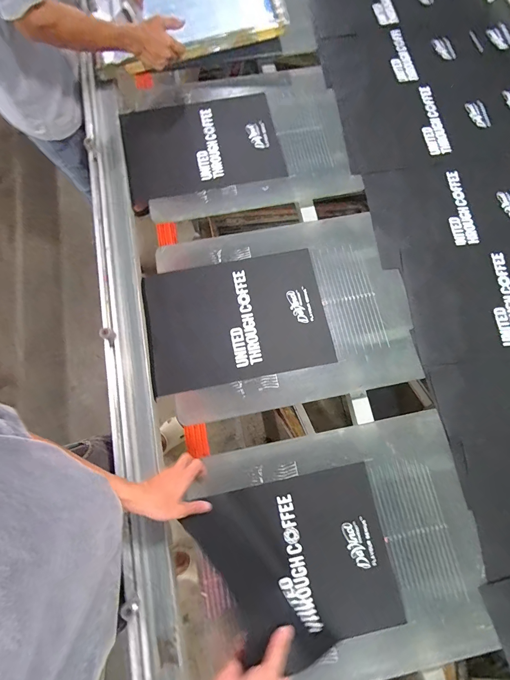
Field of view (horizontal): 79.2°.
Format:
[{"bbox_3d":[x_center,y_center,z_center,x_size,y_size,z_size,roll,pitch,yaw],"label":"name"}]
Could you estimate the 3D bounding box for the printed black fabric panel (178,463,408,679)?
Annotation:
[{"bbox_3d":[0.085,0.428,0.584,0.361,0.079,0.286,-12,75,-5],"label":"printed black fabric panel"}]

